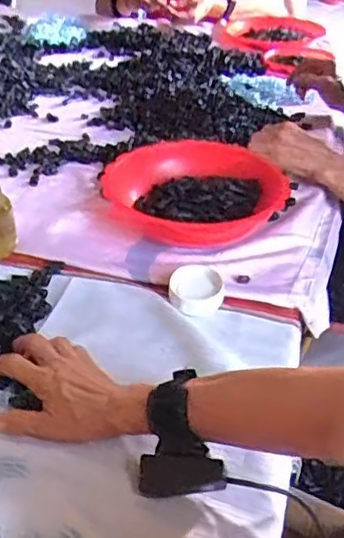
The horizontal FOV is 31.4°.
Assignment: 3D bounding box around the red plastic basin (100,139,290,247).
[{"bbox_3d":[0.031,-0.098,0.866,0.237,0.071,0.242,1,37,-1],"label":"red plastic basin"}]

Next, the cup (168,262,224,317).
[{"bbox_3d":[0.027,0.021,0.707,0.058,0.040,0.066,16,40,18],"label":"cup"}]

